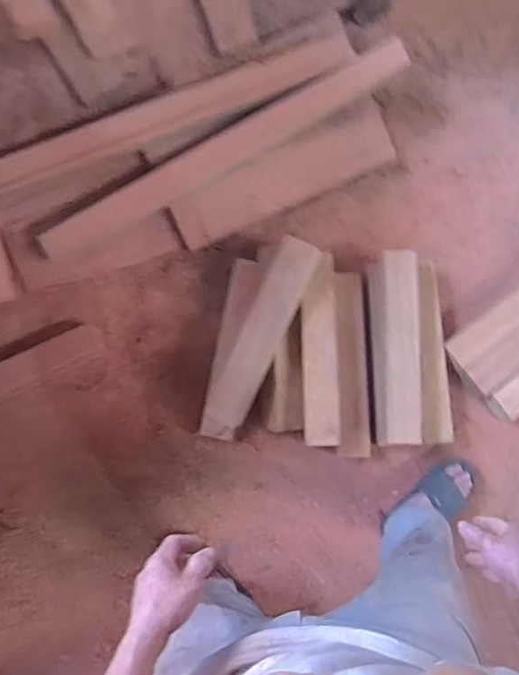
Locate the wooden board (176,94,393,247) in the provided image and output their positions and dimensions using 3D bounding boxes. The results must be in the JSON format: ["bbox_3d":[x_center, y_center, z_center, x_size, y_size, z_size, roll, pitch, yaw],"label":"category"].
[{"bbox_3d":[0.055,-0.417,1.373,0.577,0.025,0.160,-24,112,3],"label":"wooden board"}]

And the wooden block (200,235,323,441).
[{"bbox_3d":[-0.003,0.016,1.262,0.103,0.048,0.515,26,97,4],"label":"wooden block"}]

